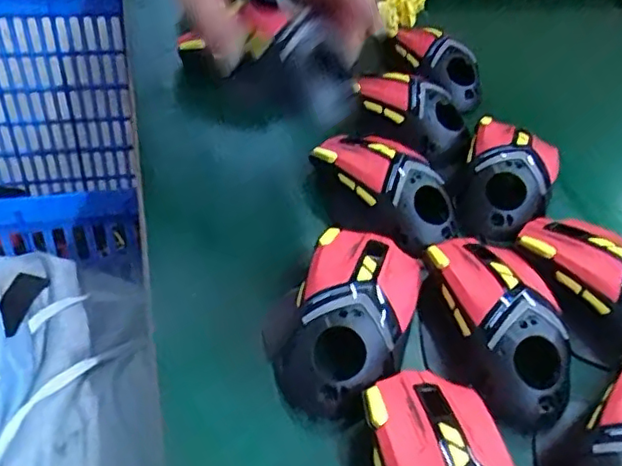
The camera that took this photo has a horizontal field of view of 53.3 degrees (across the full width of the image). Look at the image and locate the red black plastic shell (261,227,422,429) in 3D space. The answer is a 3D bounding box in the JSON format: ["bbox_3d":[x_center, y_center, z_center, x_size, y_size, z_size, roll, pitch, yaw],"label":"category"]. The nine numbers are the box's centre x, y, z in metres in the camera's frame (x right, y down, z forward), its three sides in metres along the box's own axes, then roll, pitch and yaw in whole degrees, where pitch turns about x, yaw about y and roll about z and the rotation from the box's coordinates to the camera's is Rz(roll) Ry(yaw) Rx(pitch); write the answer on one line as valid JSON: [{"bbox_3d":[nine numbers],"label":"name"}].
[{"bbox_3d":[0.018,0.040,0.341,0.074,0.037,0.127,17,47,10],"label":"red black plastic shell"}]

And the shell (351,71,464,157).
[{"bbox_3d":[0.079,-0.100,0.485,0.087,0.027,0.057,31,51,22],"label":"shell"}]

